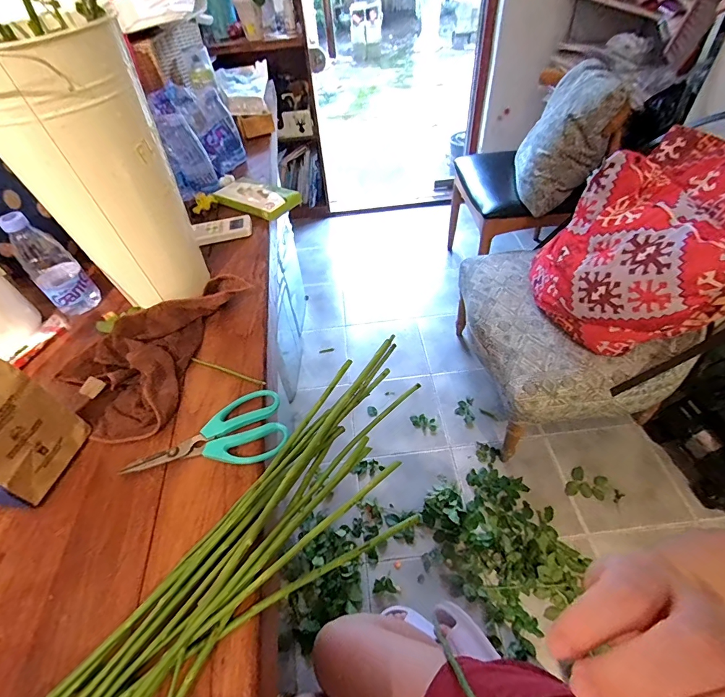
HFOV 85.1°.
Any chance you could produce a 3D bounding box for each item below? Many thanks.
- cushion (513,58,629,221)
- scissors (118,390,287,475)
[{"bbox_3d":[0.679,-0.715,1.348,0.190,0.422,0.446,24,41,-3],"label":"cushion"},{"bbox_3d":[-0.178,0.102,0.453,0.180,0.014,0.082,-13,48,-7],"label":"scissors"}]

